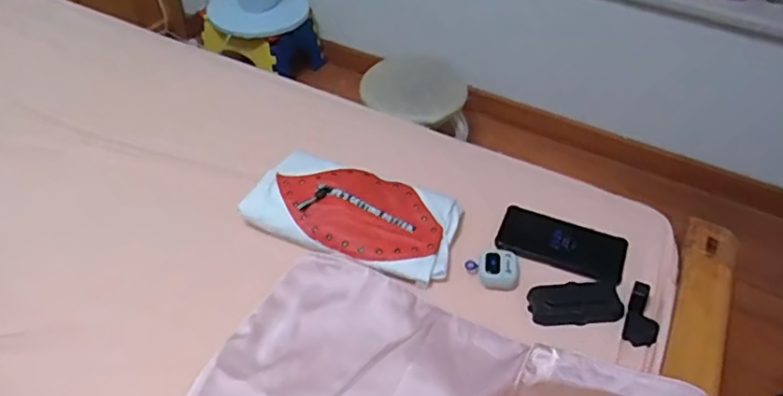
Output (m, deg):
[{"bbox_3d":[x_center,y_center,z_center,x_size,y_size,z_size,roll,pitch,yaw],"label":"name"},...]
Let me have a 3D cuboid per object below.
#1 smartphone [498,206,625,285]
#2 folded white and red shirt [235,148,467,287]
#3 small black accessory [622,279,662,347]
[{"bbox_3d":[0.229,0.060,0.780,0.164,0.011,0.081,20,47,15],"label":"smartphone"},{"bbox_3d":[-0.048,0.014,0.790,0.278,0.027,0.154,18,47,14],"label":"folded white and red shirt"},{"bbox_3d":[0.300,0.139,0.694,0.035,0.012,0.078,9,63,5],"label":"small black accessory"}]

